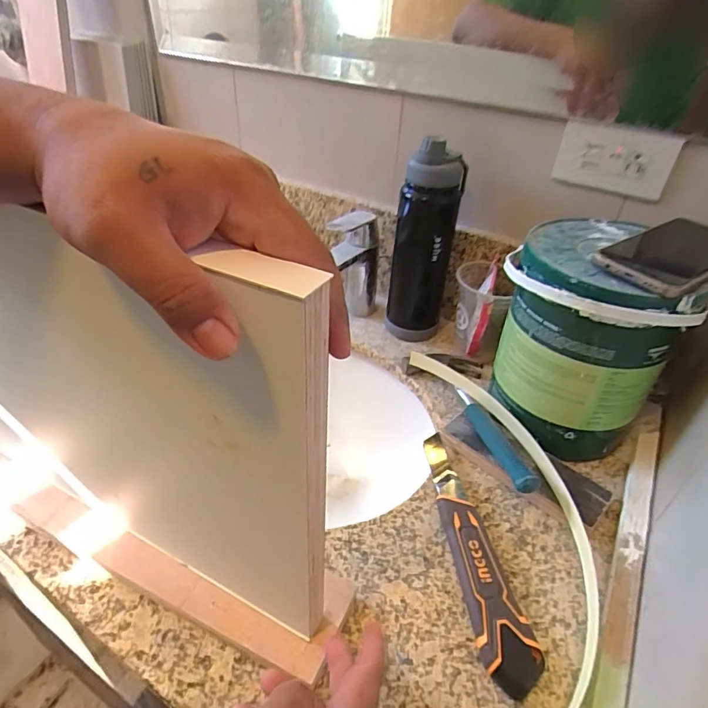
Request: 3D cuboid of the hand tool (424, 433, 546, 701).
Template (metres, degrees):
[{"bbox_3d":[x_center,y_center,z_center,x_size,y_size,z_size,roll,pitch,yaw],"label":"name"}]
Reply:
[{"bbox_3d":[0.103,0.172,0.443,0.043,0.022,0.248,-4,39,-10],"label":"hand tool"}]

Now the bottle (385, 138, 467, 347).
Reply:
[{"bbox_3d":[0.094,-0.150,0.646,0.079,0.259,0.079,8,38,6],"label":"bottle"}]

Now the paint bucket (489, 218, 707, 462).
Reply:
[{"bbox_3d":[0.245,-0.017,0.523,0.175,0.202,0.185,22,41,21],"label":"paint bucket"}]

